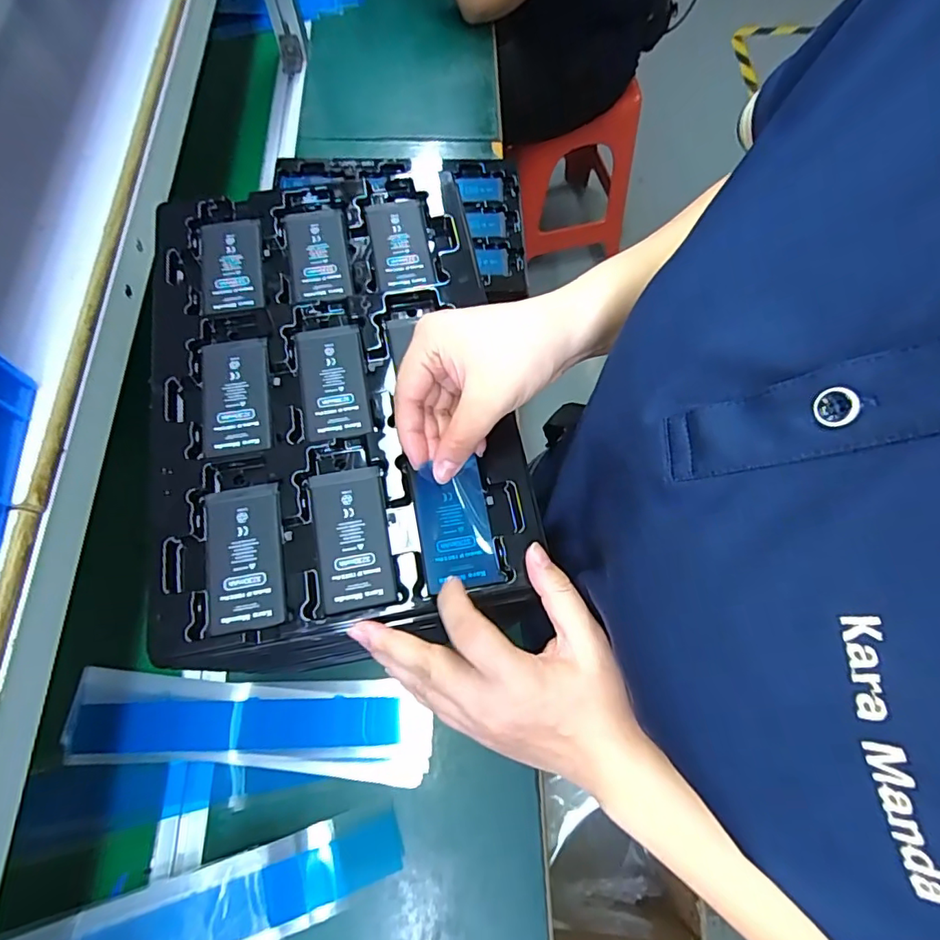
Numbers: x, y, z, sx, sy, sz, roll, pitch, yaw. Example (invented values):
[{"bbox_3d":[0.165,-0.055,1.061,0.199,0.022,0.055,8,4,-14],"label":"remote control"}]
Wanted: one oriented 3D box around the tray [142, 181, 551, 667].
[{"bbox_3d":[-0.094,-0.062,0.356,0.228,0.015,0.330,-10,69,-5],"label":"tray"}]

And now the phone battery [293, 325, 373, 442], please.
[{"bbox_3d":[-0.093,-0.060,0.357,0.045,0.004,0.084,-10,69,-5],"label":"phone battery"}]

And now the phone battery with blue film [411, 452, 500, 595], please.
[{"bbox_3d":[-0.010,0.033,0.321,0.042,0.011,0.074,-10,74,-1],"label":"phone battery with blue film"}]

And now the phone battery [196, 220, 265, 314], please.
[{"bbox_3d":[-0.177,-0.151,0.390,0.048,0.006,0.085,-8,69,-4],"label":"phone battery"}]

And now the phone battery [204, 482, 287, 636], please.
[{"bbox_3d":[-0.134,0.050,0.313,0.044,0.004,0.084,-10,69,-5],"label":"phone battery"}]

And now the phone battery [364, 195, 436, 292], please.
[{"bbox_3d":[-0.054,-0.174,0.406,0.042,0.004,0.088,-10,69,-5],"label":"phone battery"}]

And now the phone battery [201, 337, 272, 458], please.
[{"bbox_3d":[-0.154,-0.049,0.350,0.044,0.004,0.084,-10,69,-5],"label":"phone battery"}]

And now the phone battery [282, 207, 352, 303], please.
[{"bbox_3d":[-0.115,-0.163,0.399,0.046,0.004,0.086,-10,69,-5],"label":"phone battery"}]

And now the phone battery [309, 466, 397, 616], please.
[{"bbox_3d":[-0.071,0.041,0.321,0.042,0.004,0.084,-10,69,-5],"label":"phone battery"}]

